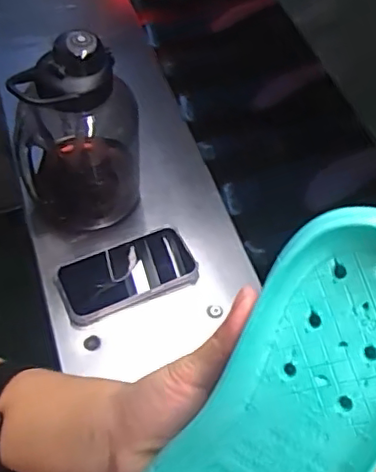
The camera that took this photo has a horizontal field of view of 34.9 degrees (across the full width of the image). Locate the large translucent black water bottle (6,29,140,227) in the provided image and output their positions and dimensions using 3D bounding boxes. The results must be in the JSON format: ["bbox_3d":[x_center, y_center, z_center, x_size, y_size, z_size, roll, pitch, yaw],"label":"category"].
[{"bbox_3d":[-0.120,-0.117,0.659,0.121,0.219,0.116,4,50,2],"label":"large translucent black water bottle"}]

